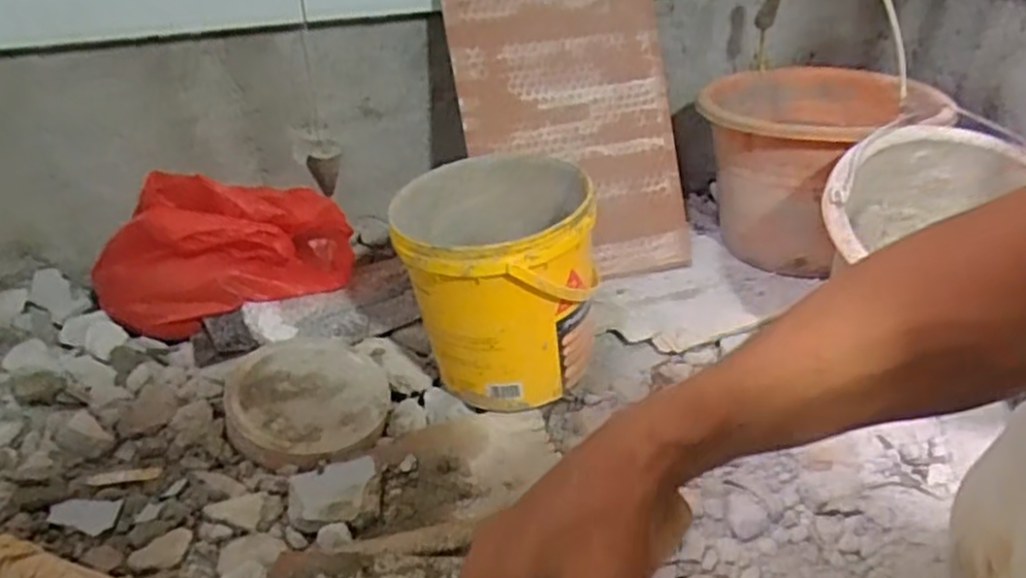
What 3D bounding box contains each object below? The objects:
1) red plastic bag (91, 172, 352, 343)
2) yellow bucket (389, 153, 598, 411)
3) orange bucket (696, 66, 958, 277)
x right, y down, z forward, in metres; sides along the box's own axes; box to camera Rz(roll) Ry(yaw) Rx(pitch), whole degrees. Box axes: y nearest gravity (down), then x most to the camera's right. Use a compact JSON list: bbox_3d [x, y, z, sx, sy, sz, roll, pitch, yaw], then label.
[{"bbox_3d":[-0.328,-0.049,0.833,0.276,0.161,0.096,-17,37,-19],"label":"red plastic bag"},{"bbox_3d":[-0.014,-0.004,0.735,0.172,0.197,0.186,-2,34,2],"label":"yellow bucket"},{"bbox_3d":[0.365,-0.163,0.921,0.302,0.198,0.275,-2,34,2],"label":"orange bucket"}]

